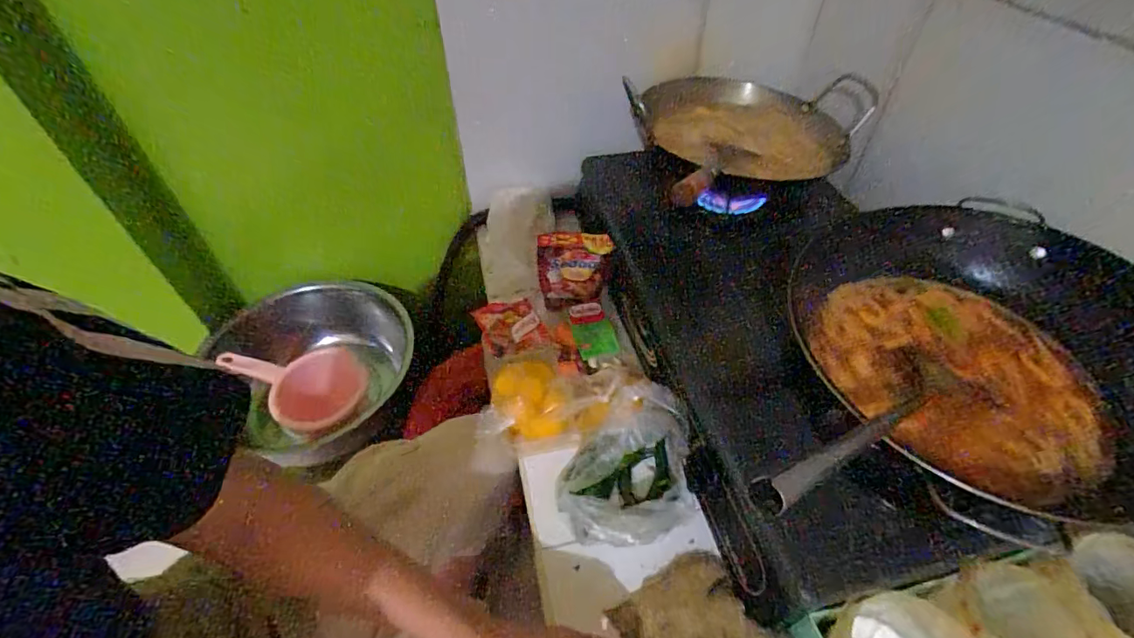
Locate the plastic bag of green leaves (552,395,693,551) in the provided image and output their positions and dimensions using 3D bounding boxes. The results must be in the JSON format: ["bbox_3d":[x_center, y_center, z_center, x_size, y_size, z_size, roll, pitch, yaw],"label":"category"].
[{"bbox_3d":[0.064,0.177,0.544,0.132,0.096,0.117,-6,47,-5],"label":"plastic bag of green leaves"}]

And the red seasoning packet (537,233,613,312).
[{"bbox_3d":[0.010,-0.067,0.722,0.102,0.113,0.013,2,27,0],"label":"red seasoning packet"}]

